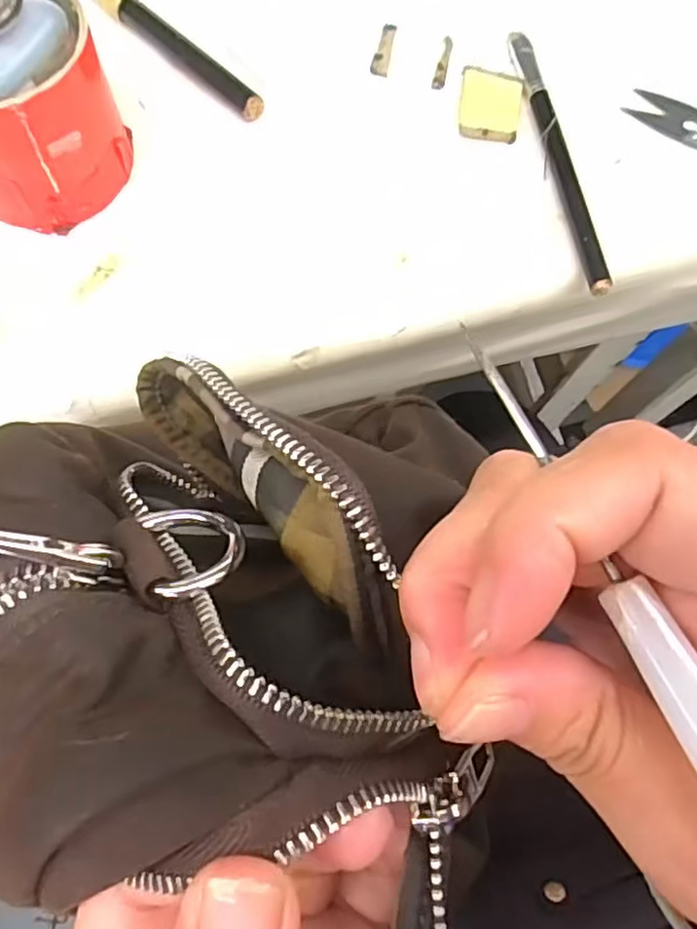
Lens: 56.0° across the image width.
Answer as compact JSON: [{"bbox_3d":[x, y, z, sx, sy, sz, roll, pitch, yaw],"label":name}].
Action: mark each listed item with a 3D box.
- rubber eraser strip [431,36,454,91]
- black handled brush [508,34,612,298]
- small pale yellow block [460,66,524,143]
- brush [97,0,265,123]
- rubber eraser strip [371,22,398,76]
[{"bbox_3d":[0.049,-0.205,0.335,0.006,0.006,0.029,14,74,3],"label":"rubber eraser strip"},{"bbox_3d":[0.101,-0.151,0.317,0.013,0.014,0.158,-8,74,-4],"label":"black handled brush"},{"bbox_3d":[0.071,-0.181,0.331,0.030,0.006,0.041,9,73,1],"label":"small pale yellow block"},{"bbox_3d":[-0.099,-0.224,0.341,0.143,0.015,0.016,41,76,10],"label":"brush"},{"bbox_3d":[0.018,-0.211,0.334,0.008,0.006,0.030,13,74,3],"label":"rubber eraser strip"}]

